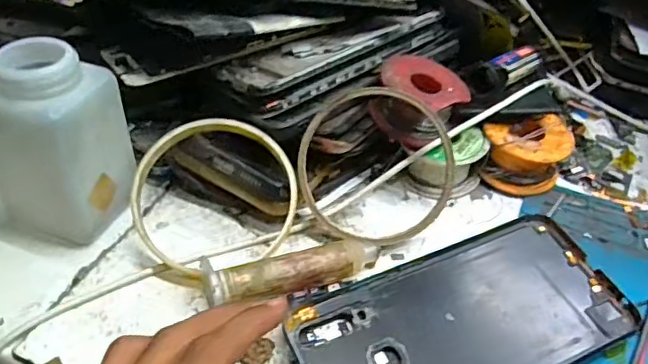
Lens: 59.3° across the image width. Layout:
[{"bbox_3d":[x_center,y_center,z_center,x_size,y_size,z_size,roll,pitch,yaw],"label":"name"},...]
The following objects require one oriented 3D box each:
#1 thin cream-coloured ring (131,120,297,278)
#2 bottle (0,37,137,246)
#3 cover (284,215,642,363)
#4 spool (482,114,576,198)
[{"bbox_3d":[-0.056,0.005,0.294,0.081,0.013,0.077,2,72,-6],"label":"thin cream-coloured ring"},{"bbox_3d":[-0.131,-0.021,0.285,0.052,0.099,0.051,17,45,13],"label":"bottle"},{"bbox_3d":[0.064,0.064,0.267,0.157,0.011,0.077,-17,46,-20],"label":"cover"},{"bbox_3d":[0.123,-0.019,0.347,0.047,0.035,0.050,28,49,23],"label":"spool"}]

